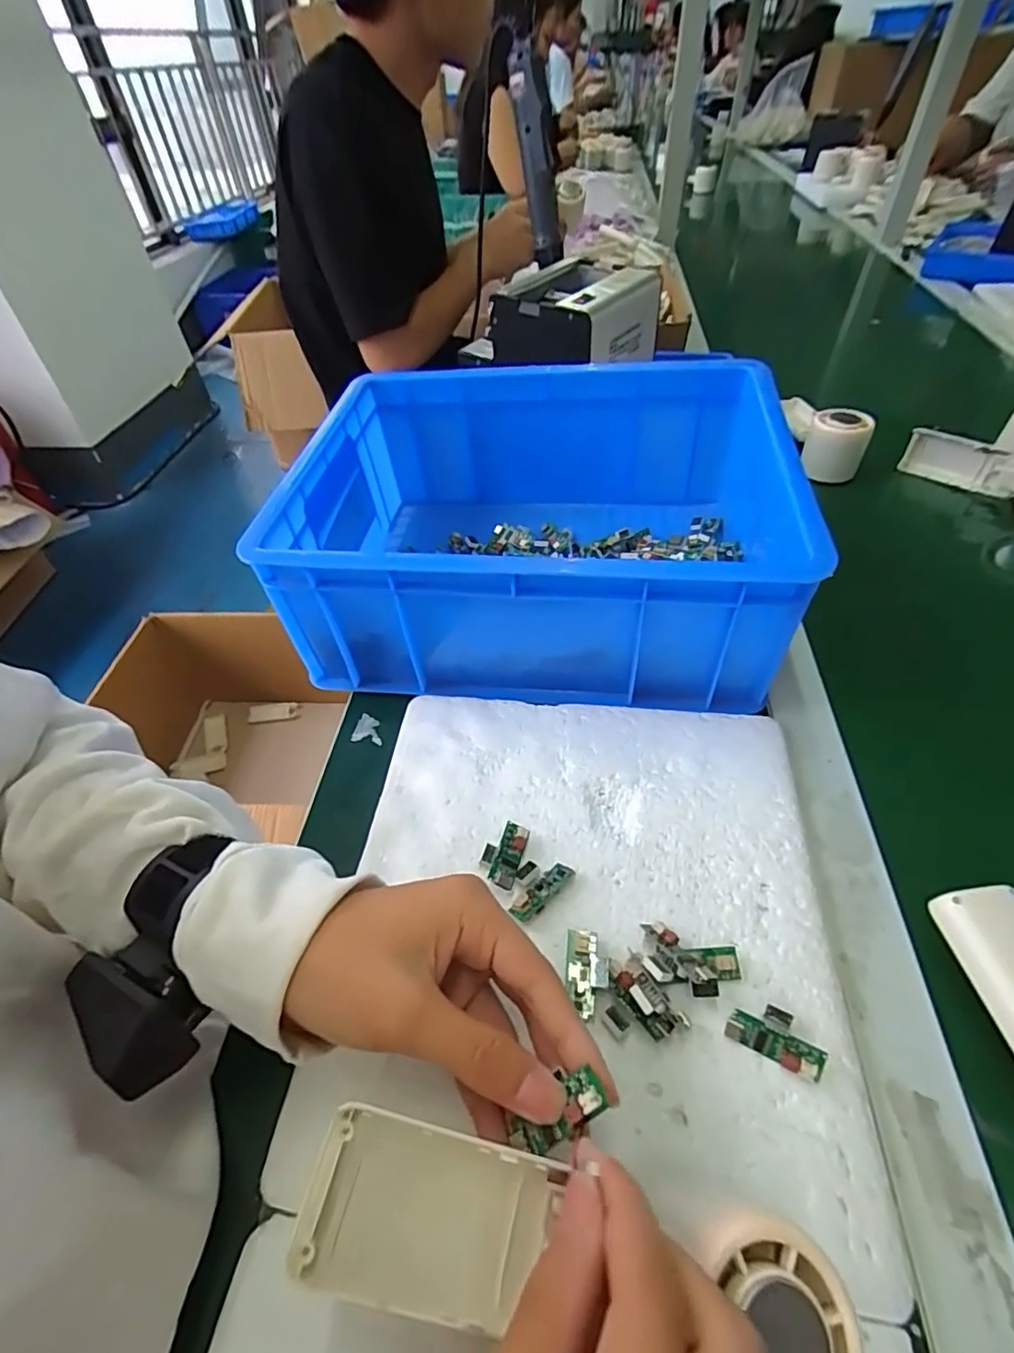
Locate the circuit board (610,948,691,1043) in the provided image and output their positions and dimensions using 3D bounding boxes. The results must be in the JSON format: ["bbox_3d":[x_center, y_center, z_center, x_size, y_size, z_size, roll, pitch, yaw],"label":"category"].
[{"bbox_3d":[0.064,0.149,0.267,0.019,0.016,0.038,-29,52,-21],"label":"circuit board"}]

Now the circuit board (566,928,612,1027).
[{"bbox_3d":[0.039,0.144,0.278,0.020,0.009,0.037,2,48,6],"label":"circuit board"}]

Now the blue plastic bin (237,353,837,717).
[{"bbox_3d":[0.033,-0.117,0.438,0.342,0.129,0.259,3,48,7],"label":"blue plastic bin"}]

